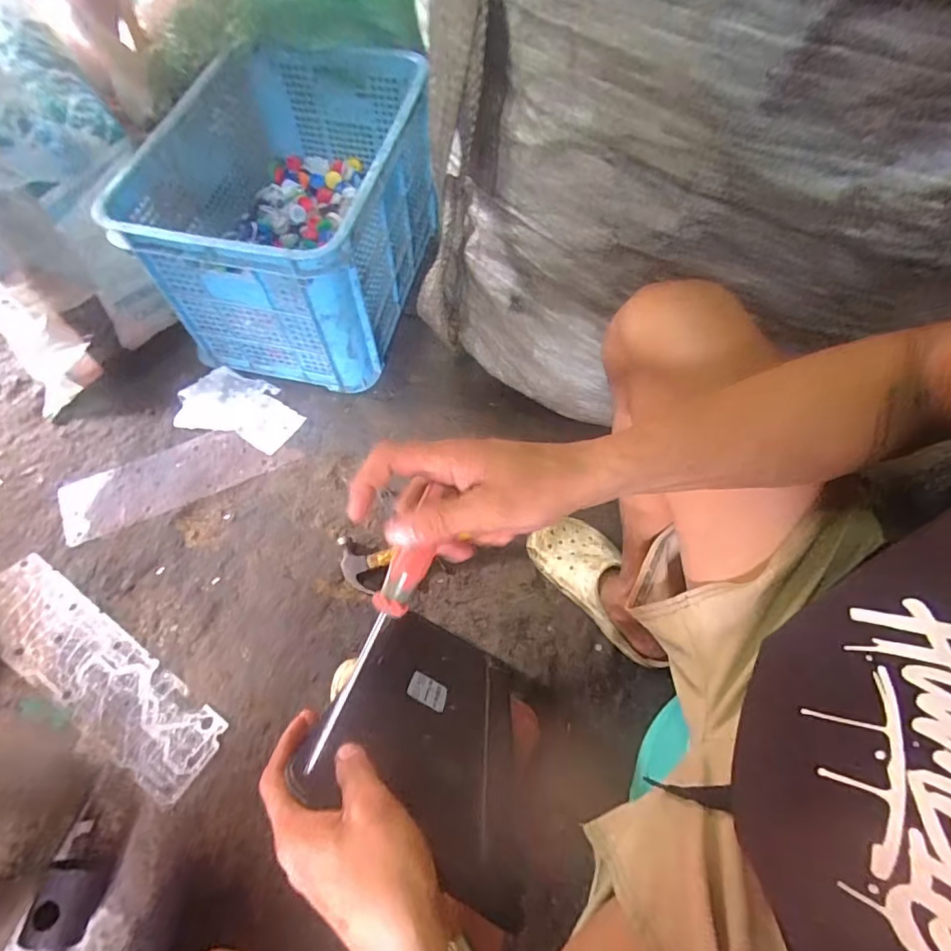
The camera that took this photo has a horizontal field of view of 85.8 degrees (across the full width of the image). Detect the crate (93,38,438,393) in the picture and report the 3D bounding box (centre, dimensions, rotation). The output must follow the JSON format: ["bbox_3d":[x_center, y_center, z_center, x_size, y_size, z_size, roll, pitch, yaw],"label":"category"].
[{"bbox_3d":[-0.306,-0.448,0.916,0.371,0.320,0.507,13,63,5],"label":"crate"}]

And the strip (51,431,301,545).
[{"bbox_3d":[-0.486,-0.002,0.850,0.350,0.013,0.109,-22,67,-16],"label":"strip"}]

